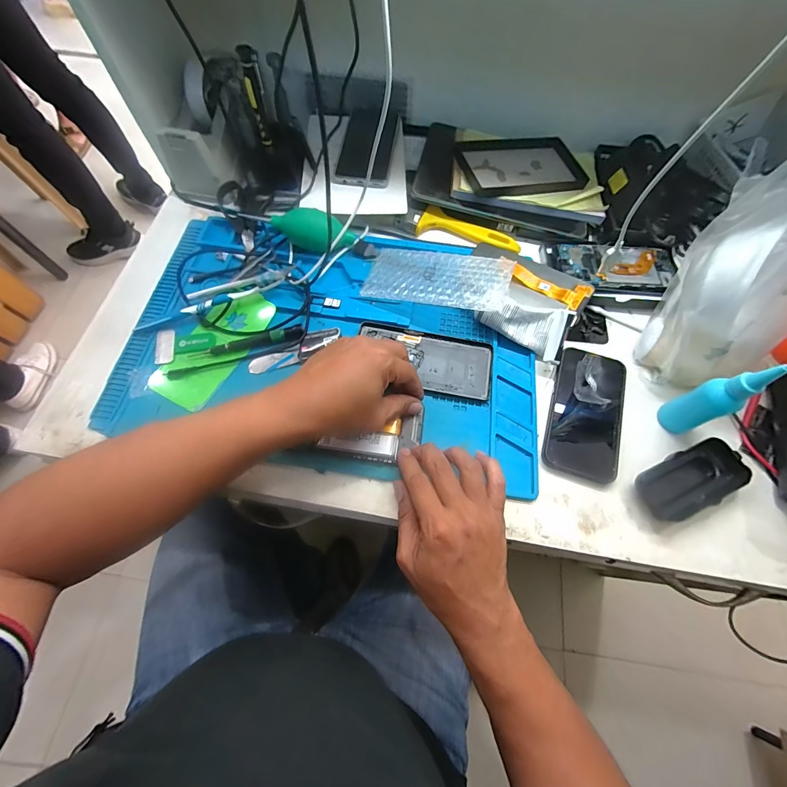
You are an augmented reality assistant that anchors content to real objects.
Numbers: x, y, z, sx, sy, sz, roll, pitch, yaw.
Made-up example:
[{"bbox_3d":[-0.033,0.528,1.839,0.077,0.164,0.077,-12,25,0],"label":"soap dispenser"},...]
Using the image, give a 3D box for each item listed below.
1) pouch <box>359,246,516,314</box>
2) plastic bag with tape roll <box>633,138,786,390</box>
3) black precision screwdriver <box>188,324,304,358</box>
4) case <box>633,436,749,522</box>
[{"bbox_3d":[0.053,-0.144,0.432,0.171,0.008,0.088,11,61,16],"label":"pouch"},{"bbox_3d":[0.348,-0.120,0.336,0.097,0.205,0.171,14,67,4],"label":"plastic bag with tape roll"},{"bbox_3d":[-0.171,-0.059,0.414,0.130,0.014,0.015,-13,68,-7],"label":"black precision screwdriver"},{"bbox_3d":[0.303,0.087,0.360,0.102,0.024,0.054,-21,69,-10],"label":"case"}]

